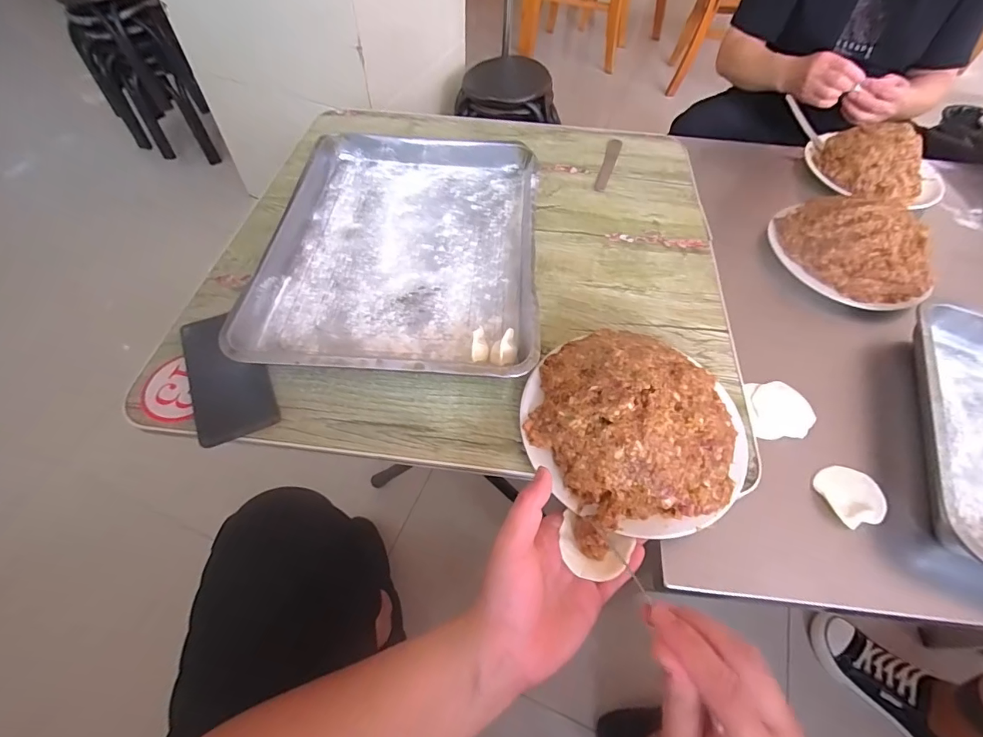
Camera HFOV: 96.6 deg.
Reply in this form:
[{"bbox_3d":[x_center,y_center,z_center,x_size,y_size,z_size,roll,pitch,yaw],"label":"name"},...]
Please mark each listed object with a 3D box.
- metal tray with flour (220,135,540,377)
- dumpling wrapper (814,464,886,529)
[{"bbox_3d":[-0.110,-0.171,0.575,0.323,0.052,0.434,4,57,-1],"label":"metal tray with flour"},{"bbox_3d":[0.369,0.129,0.447,0.059,0.010,0.062,2,57,-2],"label":"dumpling wrapper"}]

